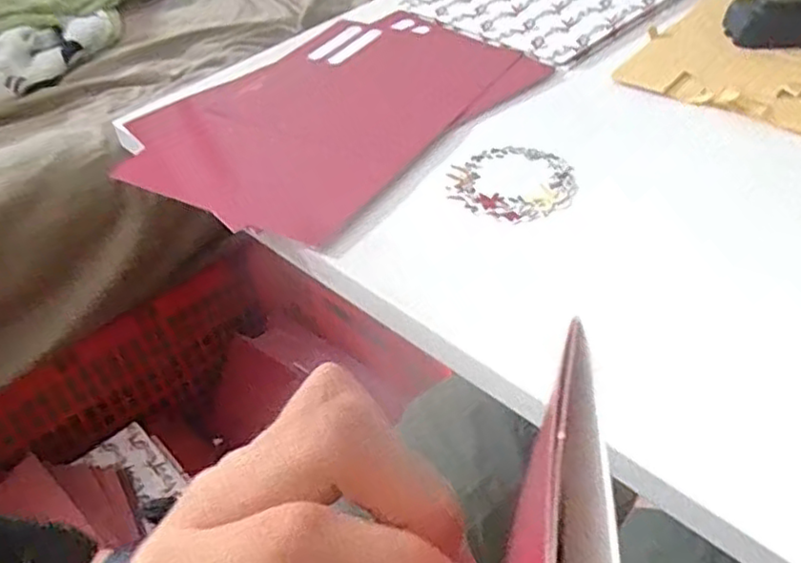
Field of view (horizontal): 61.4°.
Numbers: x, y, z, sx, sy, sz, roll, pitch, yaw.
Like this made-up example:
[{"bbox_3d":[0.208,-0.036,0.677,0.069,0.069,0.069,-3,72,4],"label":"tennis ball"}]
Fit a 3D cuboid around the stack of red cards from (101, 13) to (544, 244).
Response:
[{"bbox_3d":[-0.043,-0.132,0.490,0.197,0.013,0.260,30,52,33],"label":"stack of red cards"}]

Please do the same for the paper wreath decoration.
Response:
[{"bbox_3d":[0.065,-0.062,0.397,0.073,0.004,0.074,-3,44,3],"label":"paper wreath decoration"}]

